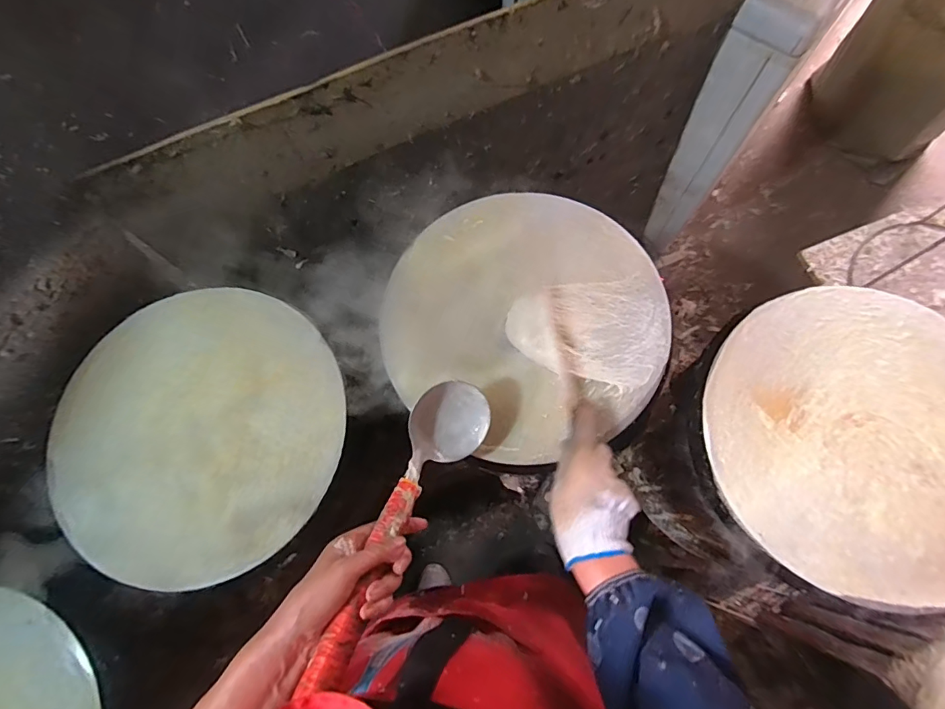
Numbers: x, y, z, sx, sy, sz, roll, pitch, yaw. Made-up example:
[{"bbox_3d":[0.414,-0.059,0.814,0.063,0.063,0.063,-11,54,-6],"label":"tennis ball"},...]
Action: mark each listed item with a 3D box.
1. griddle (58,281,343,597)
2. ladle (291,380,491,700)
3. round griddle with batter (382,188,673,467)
[{"bbox_3d":[-0.352,0.082,0.615,0.379,0.039,0.358,0,71,1],"label":"griddle"},{"bbox_3d":[-0.062,0.149,0.459,0.079,0.077,0.311,20,42,8],"label":"ladle"},{"bbox_3d":[0.065,-0.063,0.640,0.362,0.046,0.375,0,71,1],"label":"round griddle with batter"}]

